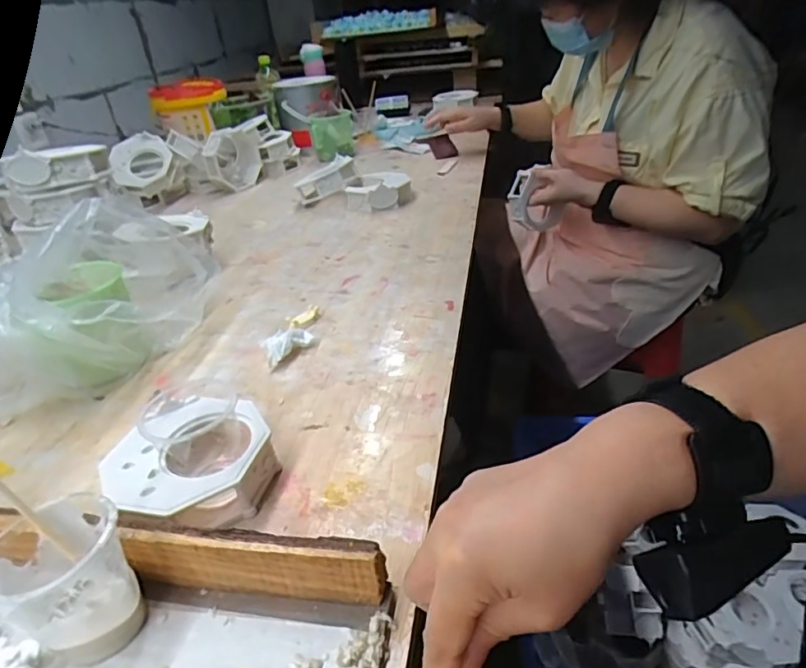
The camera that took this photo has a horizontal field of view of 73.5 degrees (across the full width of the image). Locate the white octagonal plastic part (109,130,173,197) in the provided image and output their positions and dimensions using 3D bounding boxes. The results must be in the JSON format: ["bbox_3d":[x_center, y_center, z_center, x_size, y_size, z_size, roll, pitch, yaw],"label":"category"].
[{"bbox_3d":[-0.502,-0.330,1.034,0.109,0.113,0.020,22,-8,-9],"label":"white octagonal plastic part"}]

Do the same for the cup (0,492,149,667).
[{"bbox_3d":[-0.184,0.137,0.298,0.064,0.070,0.066,14,37,29],"label":"cup"}]

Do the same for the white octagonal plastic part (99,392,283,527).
[{"bbox_3d":[-0.159,0.097,0.407,0.116,0.048,0.114,5,33,15],"label":"white octagonal plastic part"}]

